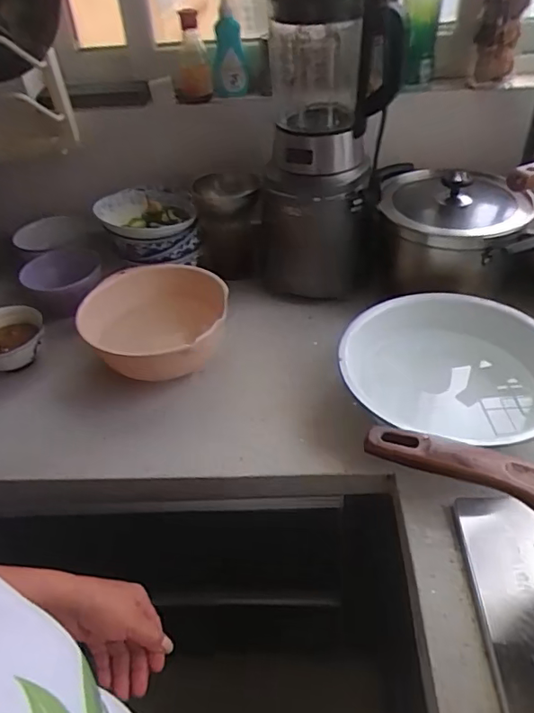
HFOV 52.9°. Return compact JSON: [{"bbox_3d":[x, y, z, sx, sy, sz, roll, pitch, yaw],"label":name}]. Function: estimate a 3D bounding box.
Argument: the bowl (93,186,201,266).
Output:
[{"bbox_3d":[-0.203,-0.227,0.936,0.159,0.084,0.164,-3,41,2],"label":"bowl"}]

